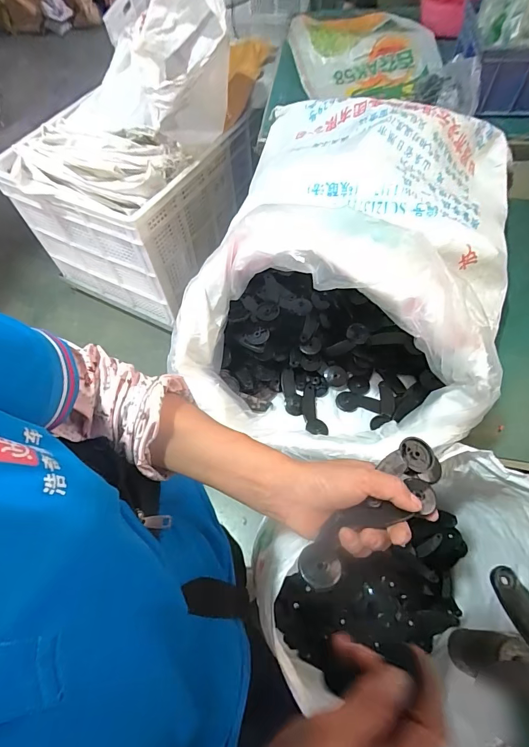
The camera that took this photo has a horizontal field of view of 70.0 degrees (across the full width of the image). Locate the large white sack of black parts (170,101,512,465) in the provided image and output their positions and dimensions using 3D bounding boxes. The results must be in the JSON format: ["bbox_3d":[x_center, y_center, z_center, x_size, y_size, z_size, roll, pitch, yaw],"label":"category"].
[{"bbox_3d":[0.131,-0.186,0.569,0.412,0.269,0.527,15,62,12],"label":"large white sack of black parts"}]

